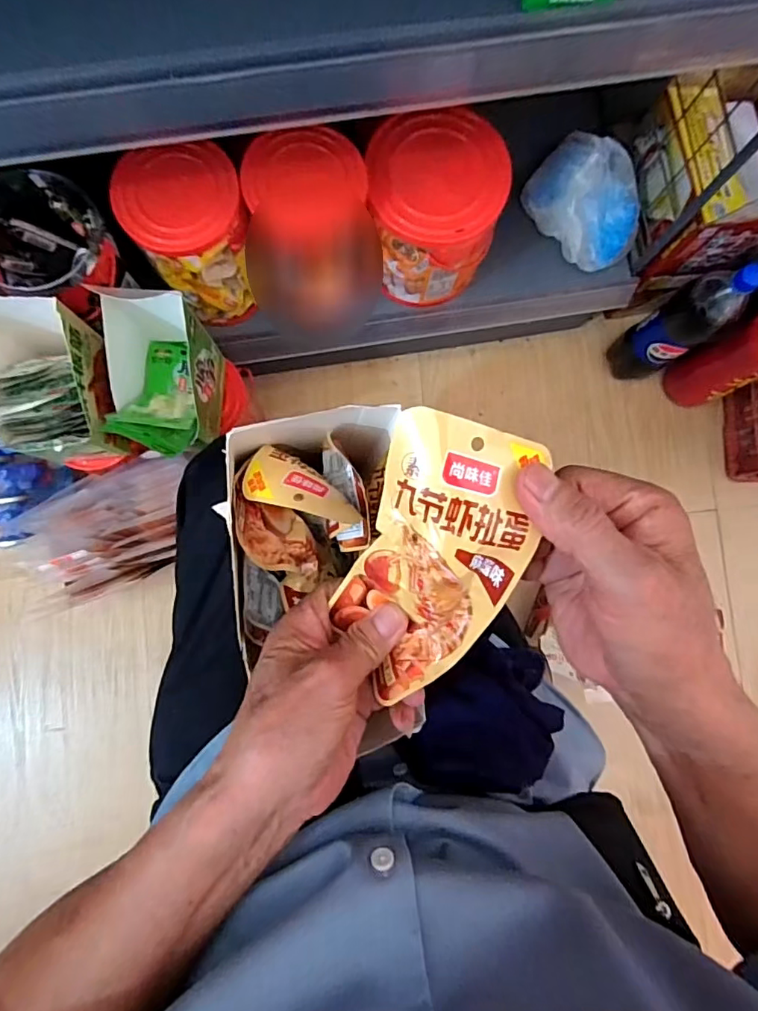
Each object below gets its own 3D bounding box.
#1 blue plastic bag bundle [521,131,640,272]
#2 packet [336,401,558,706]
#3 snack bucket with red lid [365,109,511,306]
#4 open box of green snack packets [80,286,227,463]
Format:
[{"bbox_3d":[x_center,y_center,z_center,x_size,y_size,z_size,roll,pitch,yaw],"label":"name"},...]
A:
[{"bbox_3d":[0.288,-0.417,0.731,0.130,0.070,0.168,-30,88,-4],"label":"blue plastic bag bundle"},{"bbox_3d":[0.024,0.027,0.245,0.071,0.041,0.134,11,123,-3],"label":"packet"},{"bbox_3d":[0.064,-0.364,0.674,0.158,0.168,0.154,0,86,-3],"label":"snack bucket with red lid"},{"bbox_3d":[-0.247,-0.141,0.603,0.094,0.161,0.154,5,86,-2],"label":"open box of green snack packets"}]

